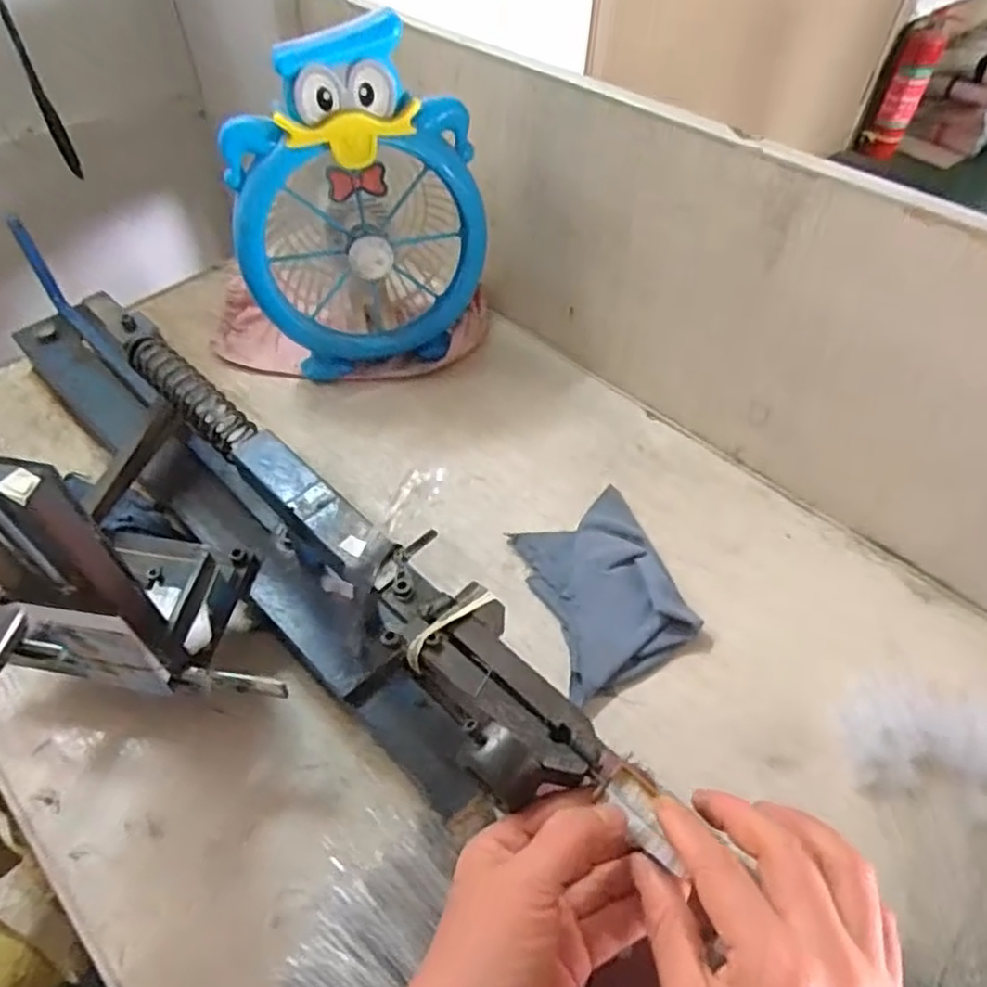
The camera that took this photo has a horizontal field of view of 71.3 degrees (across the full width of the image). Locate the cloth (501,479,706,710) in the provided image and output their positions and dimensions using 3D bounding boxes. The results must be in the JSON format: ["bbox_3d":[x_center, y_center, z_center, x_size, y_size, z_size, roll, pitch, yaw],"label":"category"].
[{"bbox_3d":[0.088,0.076,0.556,0.110,0.023,0.156,-16,54,-13],"label":"cloth"}]

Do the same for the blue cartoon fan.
[{"bbox_3d":[-0.125,-0.271,0.659,0.213,0.311,0.138,-9,52,-9],"label":"blue cartoon fan"}]

